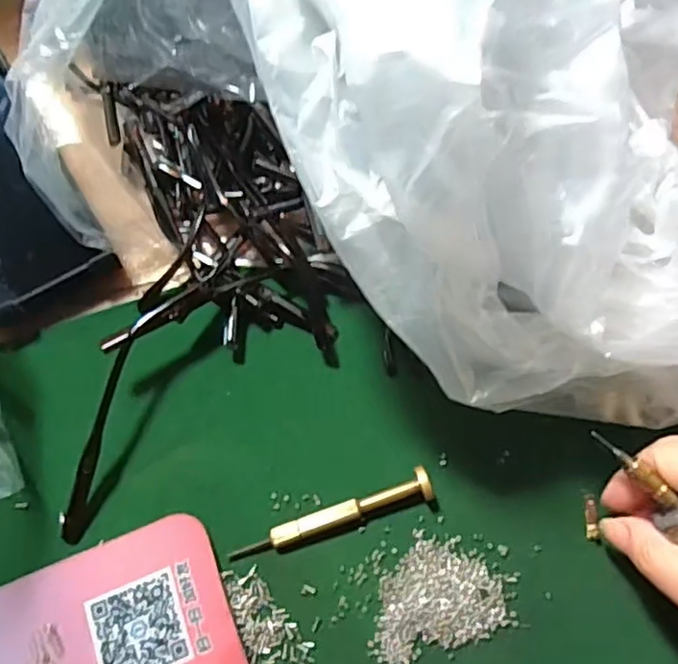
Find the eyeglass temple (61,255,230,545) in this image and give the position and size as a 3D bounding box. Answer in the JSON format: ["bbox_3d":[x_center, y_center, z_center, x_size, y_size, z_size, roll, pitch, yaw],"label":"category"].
[{"bbox_3d":[-0.096,0.024,0.302,0.020,0.030,0.146,24,70,9],"label":"eyeglass temple"}]

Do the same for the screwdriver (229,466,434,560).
[{"bbox_3d":[-0.003,0.083,0.287,0.092,0.013,0.012,-19,70,-7],"label":"screwdriver"}]

